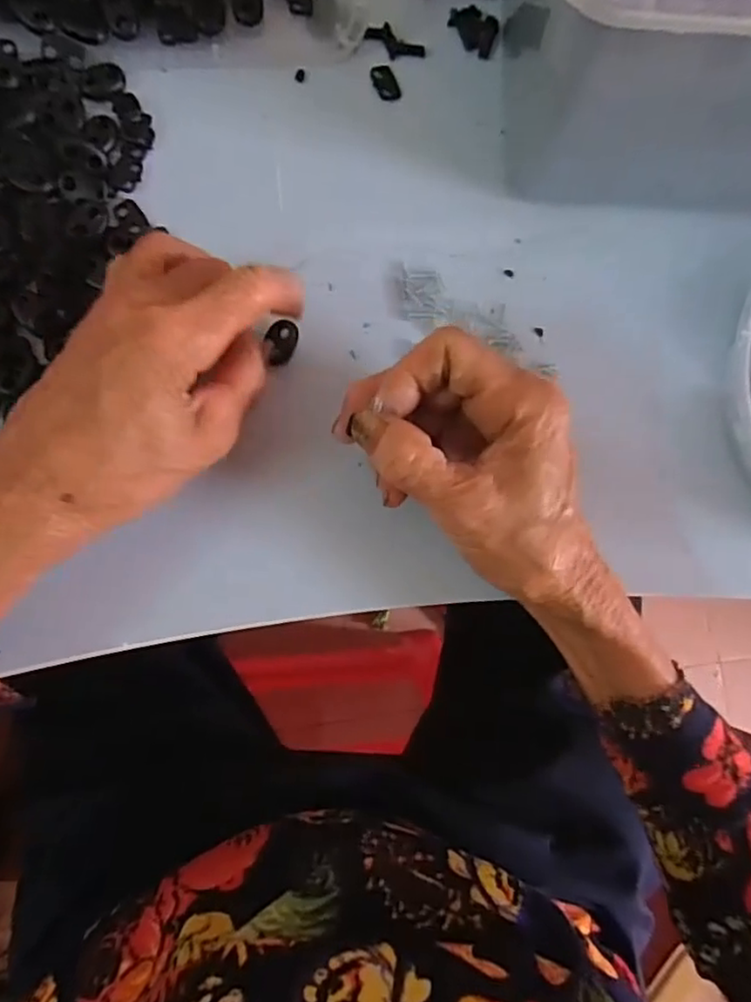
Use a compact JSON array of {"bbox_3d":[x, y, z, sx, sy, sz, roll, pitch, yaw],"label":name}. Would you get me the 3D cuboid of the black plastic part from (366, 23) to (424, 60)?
[{"bbox_3d":[0.010,-0.232,0.323,0.030,0.004,0.014,30,82,-5],"label":"black plastic part"}]

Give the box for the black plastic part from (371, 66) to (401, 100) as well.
[{"bbox_3d":[0.005,-0.212,0.321,0.012,0.004,0.018,-24,89,-9],"label":"black plastic part"}]

